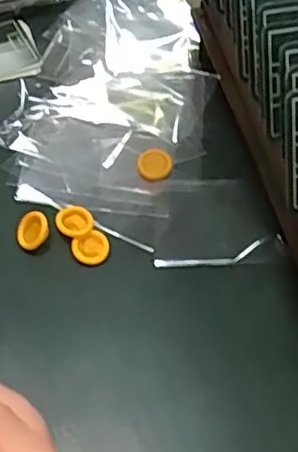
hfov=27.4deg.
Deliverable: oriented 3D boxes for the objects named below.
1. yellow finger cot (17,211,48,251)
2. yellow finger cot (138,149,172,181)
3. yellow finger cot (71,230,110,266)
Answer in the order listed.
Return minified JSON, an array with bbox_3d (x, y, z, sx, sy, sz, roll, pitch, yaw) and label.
[{"bbox_3d":[-0.063,0.003,0.331,0.017,0.005,0.021,3,79,21],"label":"yellow finger cot"},{"bbox_3d":[0.004,-0.037,0.363,0.020,0.004,0.020,-1,55,1],"label":"yellow finger cot"},{"bbox_3d":[-0.031,0.013,0.330,0.020,0.006,0.017,-27,59,-16],"label":"yellow finger cot"}]

